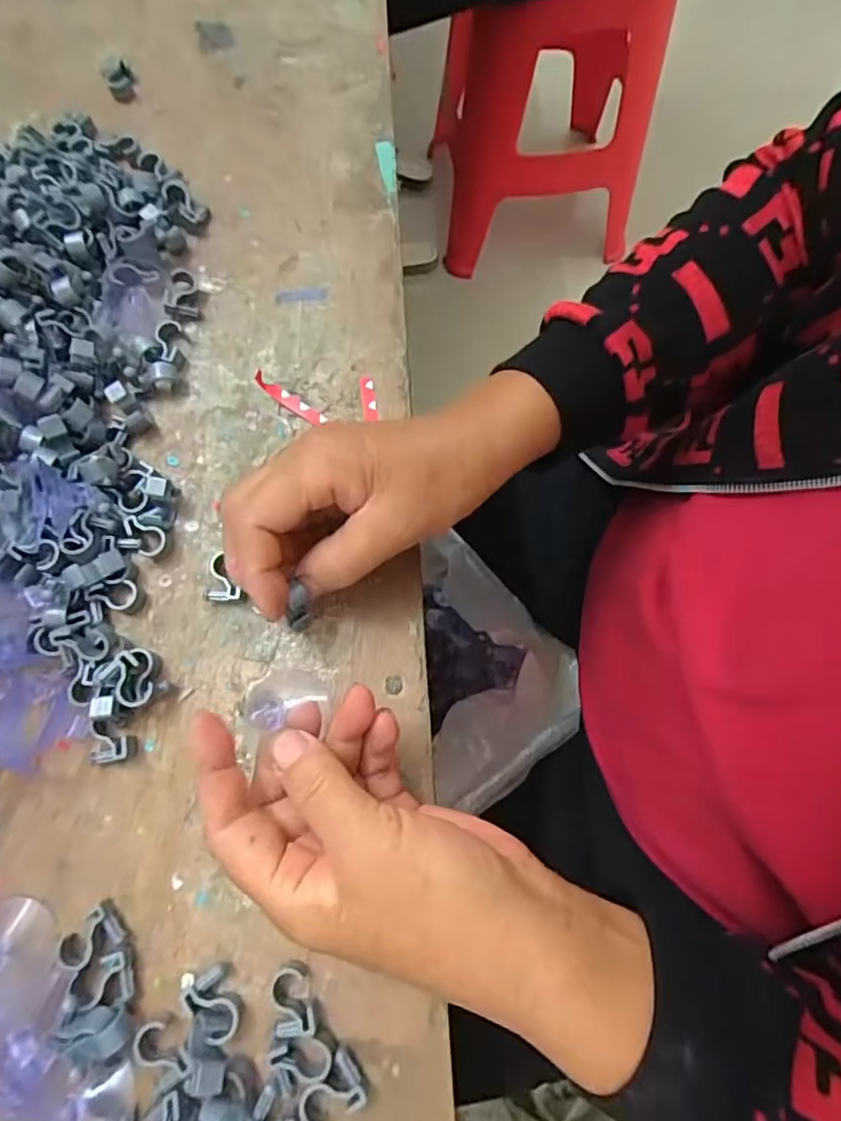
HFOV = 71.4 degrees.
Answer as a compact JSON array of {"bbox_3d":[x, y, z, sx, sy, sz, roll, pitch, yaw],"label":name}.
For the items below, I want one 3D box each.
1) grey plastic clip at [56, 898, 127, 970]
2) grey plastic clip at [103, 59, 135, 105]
[{"bbox_3d":[-0.139,0.159,0.246,0.025,0.009,0.019,-35,76,-9],"label":"grey plastic clip"},{"bbox_3d":[-0.196,-0.312,0.383,0.017,0.014,0.025,-22,74,-5],"label":"grey plastic clip"}]

